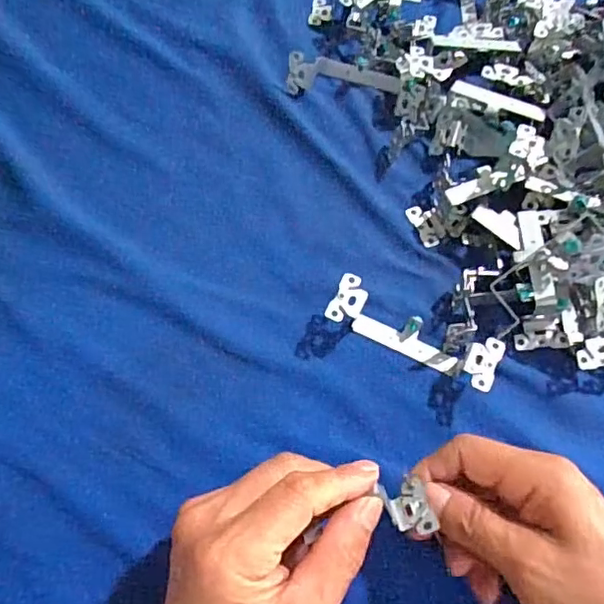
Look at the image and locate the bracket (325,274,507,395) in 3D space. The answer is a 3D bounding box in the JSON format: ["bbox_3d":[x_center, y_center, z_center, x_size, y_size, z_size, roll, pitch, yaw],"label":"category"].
[{"bbox_3d":[0.068,0.022,0.359,0.104,0.029,0.031,26,68,8],"label":"bracket"}]

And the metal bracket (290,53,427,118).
[{"bbox_3d":[0.043,-0.173,0.445,0.104,0.024,0.040,17,67,5],"label":"metal bracket"}]

